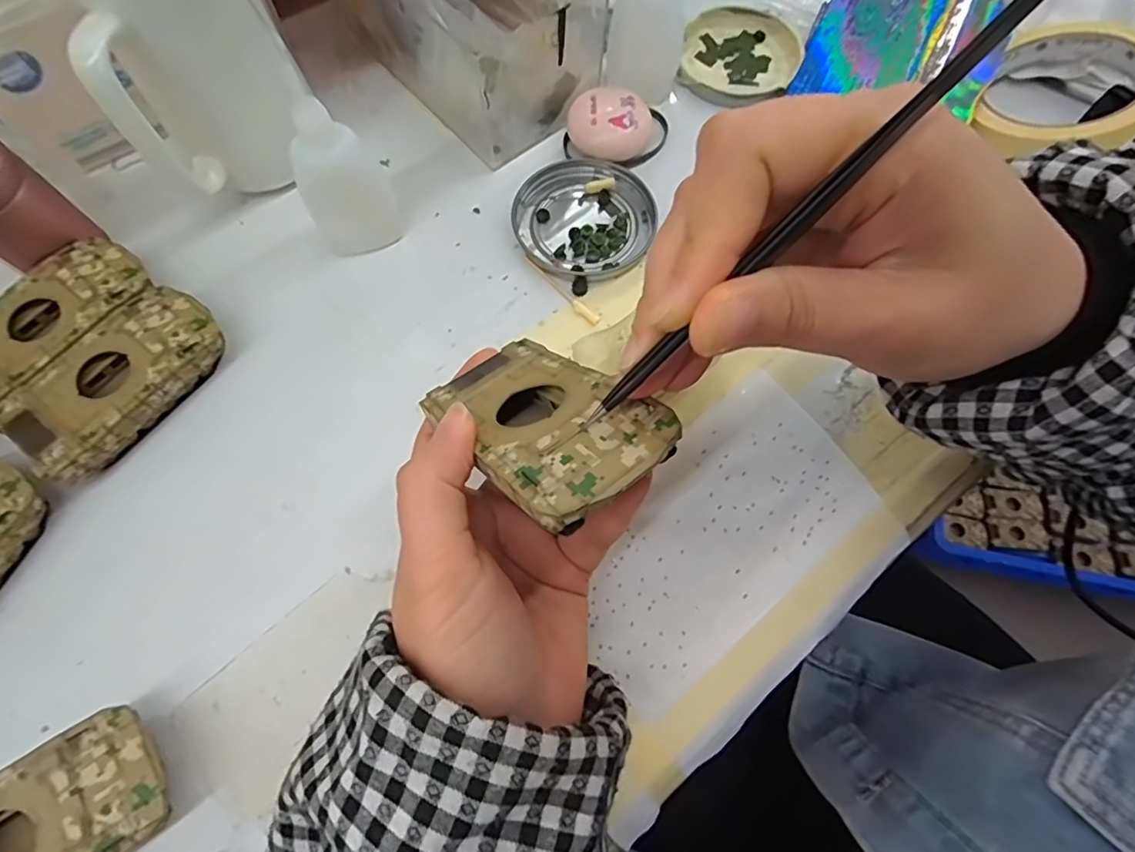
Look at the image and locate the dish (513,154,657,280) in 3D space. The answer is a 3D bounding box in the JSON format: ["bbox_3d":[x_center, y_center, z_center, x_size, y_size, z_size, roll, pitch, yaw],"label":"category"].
[{"bbox_3d":[0.009,-0.118,0.318,0.076,0.008,0.076,0,70,0],"label":"dish"}]

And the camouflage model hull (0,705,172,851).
[{"bbox_3d":[-0.196,0.151,0.207,0.093,0.025,0.049,-32,73,-12],"label":"camouflage model hull"}]

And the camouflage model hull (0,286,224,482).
[{"bbox_3d":[-0.213,-0.022,0.271,0.050,0.026,0.095,33,73,11],"label":"camouflage model hull"}]

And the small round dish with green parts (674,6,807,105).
[{"bbox_3d":[0.112,-0.241,0.365,0.074,0.010,0.079,0,70,0],"label":"small round dish with green parts"}]

